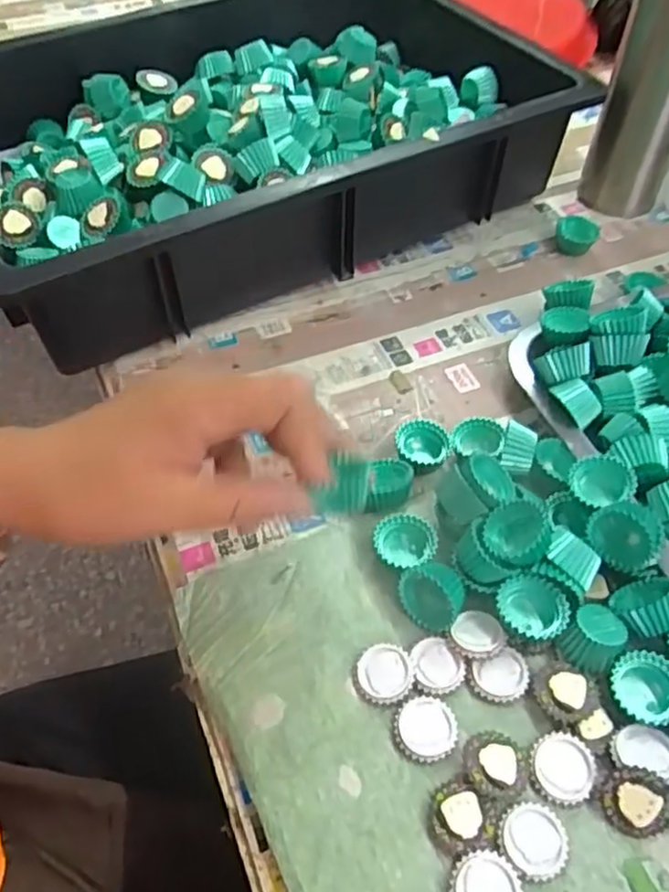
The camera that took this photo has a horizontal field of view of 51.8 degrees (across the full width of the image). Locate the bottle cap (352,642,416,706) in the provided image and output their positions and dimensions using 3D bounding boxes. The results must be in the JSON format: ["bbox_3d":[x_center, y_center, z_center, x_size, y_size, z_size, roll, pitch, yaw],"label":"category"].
[{"bbox_3d":[0.023,0.107,0.323,0.028,0.006,0.026,0,52,0],"label":"bottle cap"}]

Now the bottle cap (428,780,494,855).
[{"bbox_3d":[0.052,0.153,0.286,0.026,0.004,0.027,0,52,0],"label":"bottle cap"}]

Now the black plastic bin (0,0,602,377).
[{"bbox_3d":[-0.055,-0.235,0.535,0.452,0.103,0.304,-25,56,-18],"label":"black plastic bin"}]

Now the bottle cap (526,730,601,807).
[{"bbox_3d":[0.099,0.138,0.296,0.030,0.004,0.028,0,52,0],"label":"bottle cap"}]

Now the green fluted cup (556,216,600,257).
[{"bbox_3d":[0.183,-0.158,0.521,0.031,0.016,0.030,0,52,0],"label":"green fluted cup"}]

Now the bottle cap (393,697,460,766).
[{"bbox_3d":[0.041,0.127,0.309,0.028,0.004,0.027,0,52,0],"label":"bottle cap"}]

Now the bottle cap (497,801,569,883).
[{"bbox_3d":[0.081,0.159,0.280,0.027,0.004,0.027,0,52,0],"label":"bottle cap"}]

